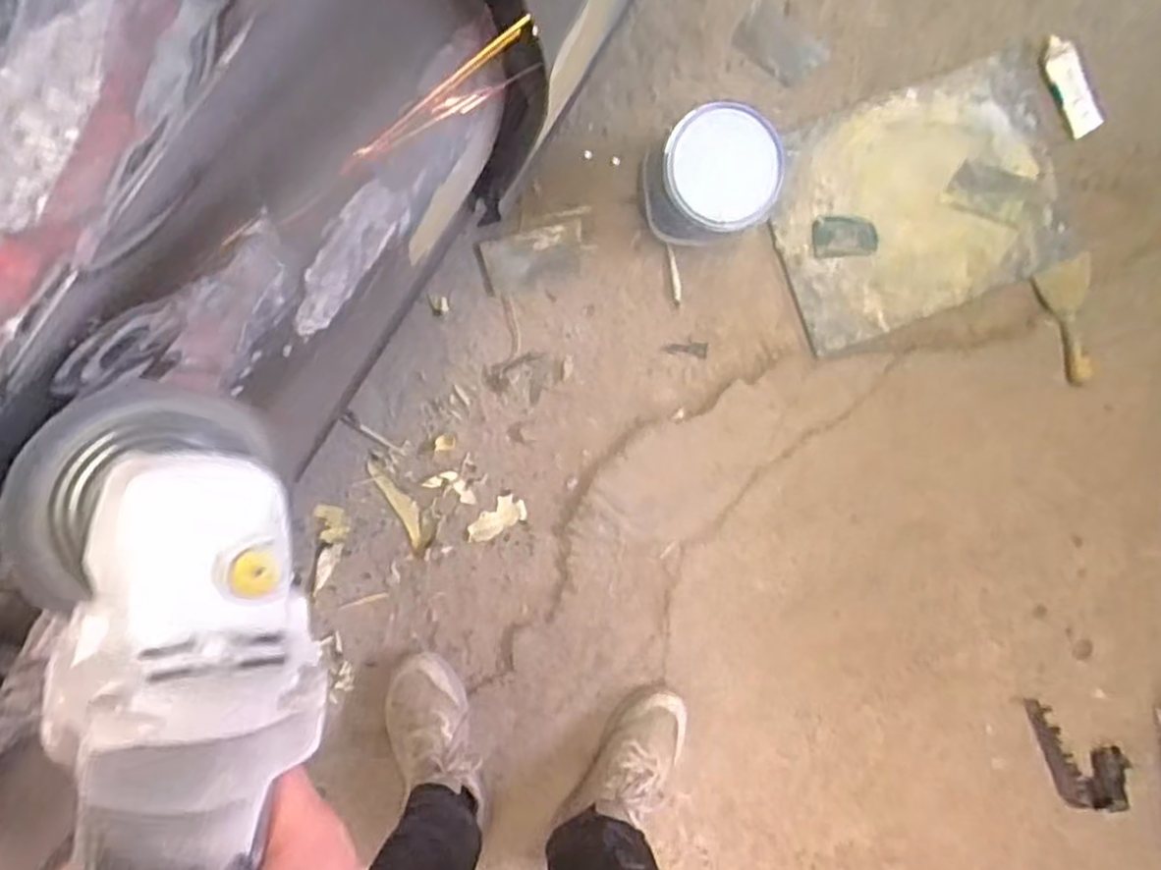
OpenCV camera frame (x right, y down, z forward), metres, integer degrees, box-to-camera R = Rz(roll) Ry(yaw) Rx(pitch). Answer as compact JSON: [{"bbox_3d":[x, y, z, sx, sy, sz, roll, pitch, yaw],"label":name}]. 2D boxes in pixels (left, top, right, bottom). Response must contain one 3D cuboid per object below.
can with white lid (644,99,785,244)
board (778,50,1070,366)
[{"bbox_3d":[0.164,-0.328,1.019,0.157,0.174,0.144,0,92,-7],"label":"can with white lid"},{"bbox_3d":[0.507,-0.351,1.166,0.446,0.027,0.330,-20,95,-4],"label":"board"}]

